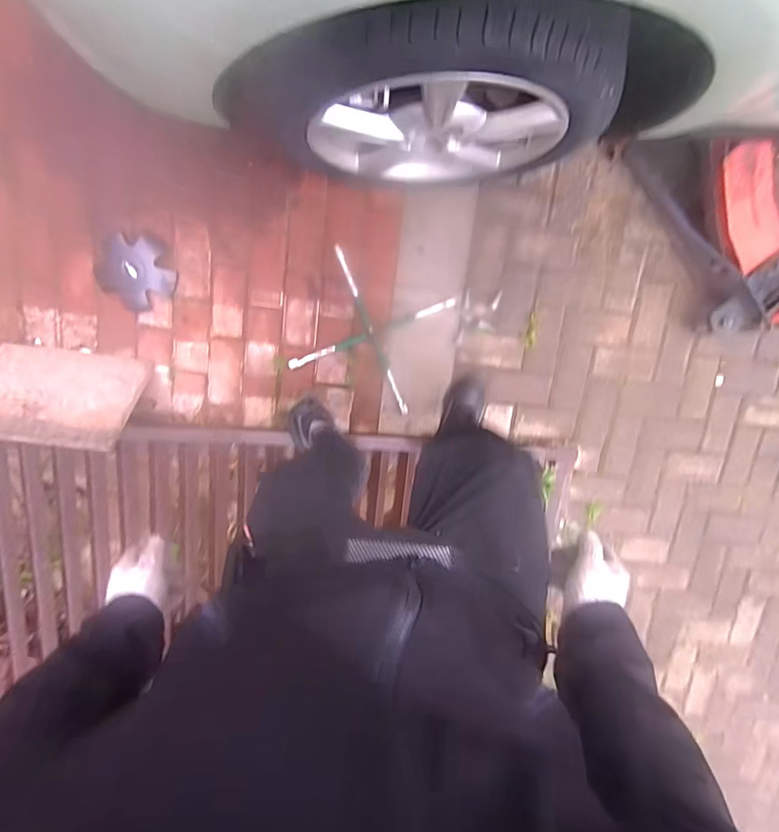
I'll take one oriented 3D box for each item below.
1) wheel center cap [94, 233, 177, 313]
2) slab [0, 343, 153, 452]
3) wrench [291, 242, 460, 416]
[{"bbox_3d":[-0.687,-0.391,1.267,0.209,0.029,0.184,34,100,-8],"label":"wheel center cap"},{"bbox_3d":[-0.838,-0.057,1.176,0.374,0.310,0.036,3,142,-2],"label":"slab"},{"bbox_3d":[-0.047,-0.232,1.321,0.359,0.047,0.354,22,102,-5],"label":"wrench"}]

